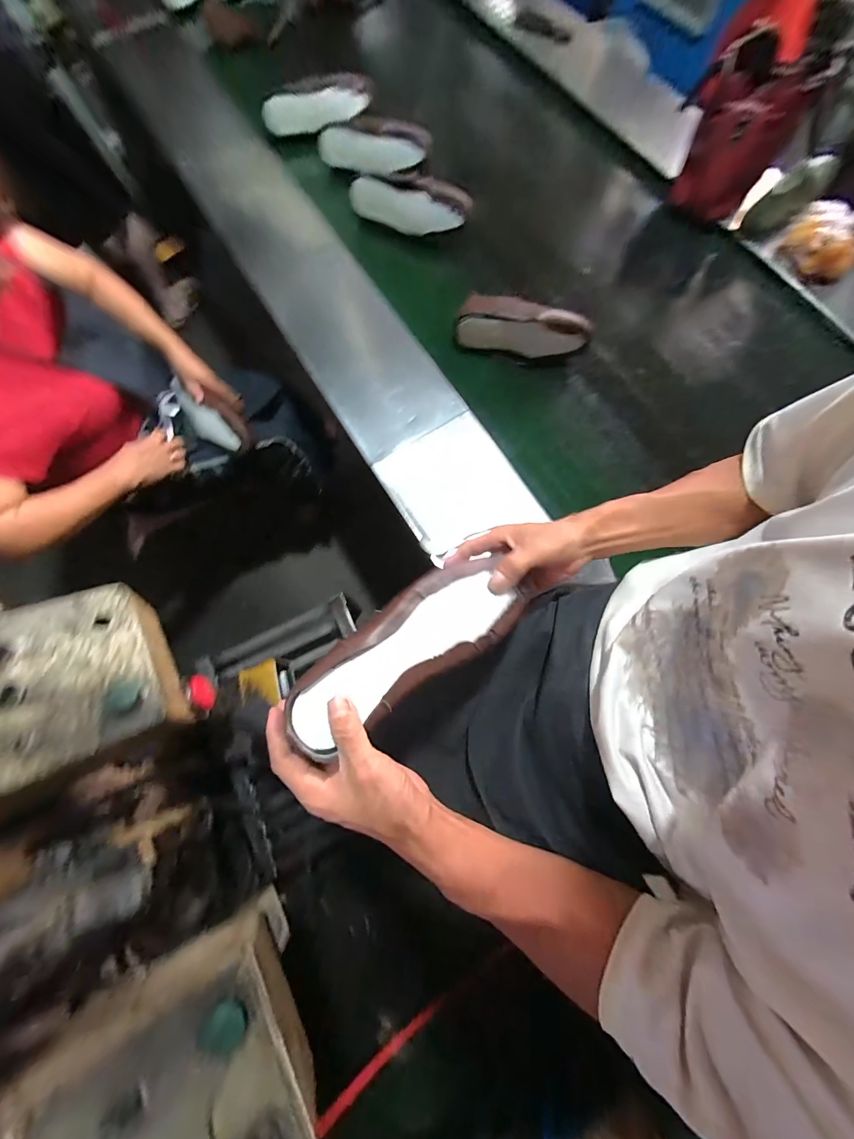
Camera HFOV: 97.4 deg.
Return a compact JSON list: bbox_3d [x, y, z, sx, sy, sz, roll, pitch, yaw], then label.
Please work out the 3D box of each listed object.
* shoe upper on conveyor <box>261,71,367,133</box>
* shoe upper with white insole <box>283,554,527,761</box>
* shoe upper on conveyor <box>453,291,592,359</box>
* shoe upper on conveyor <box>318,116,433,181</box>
[{"bbox_3d":[-0.269,-1.149,0.939,0.269,0.098,0.080,-14,75,-3],"label":"shoe upper on conveyor"},{"bbox_3d":[-0.017,0.073,0.358,0.233,0.059,0.085,-34,77,-8],"label":"shoe upper with white insole"},{"bbox_3d":[0.192,-0.486,0.743,0.255,0.080,0.066,8,75,3],"label":"shoe upper on conveyor"},{"bbox_3d":[-0.129,-0.998,0.893,0.259,0.107,0.074,6,75,3],"label":"shoe upper on conveyor"}]

